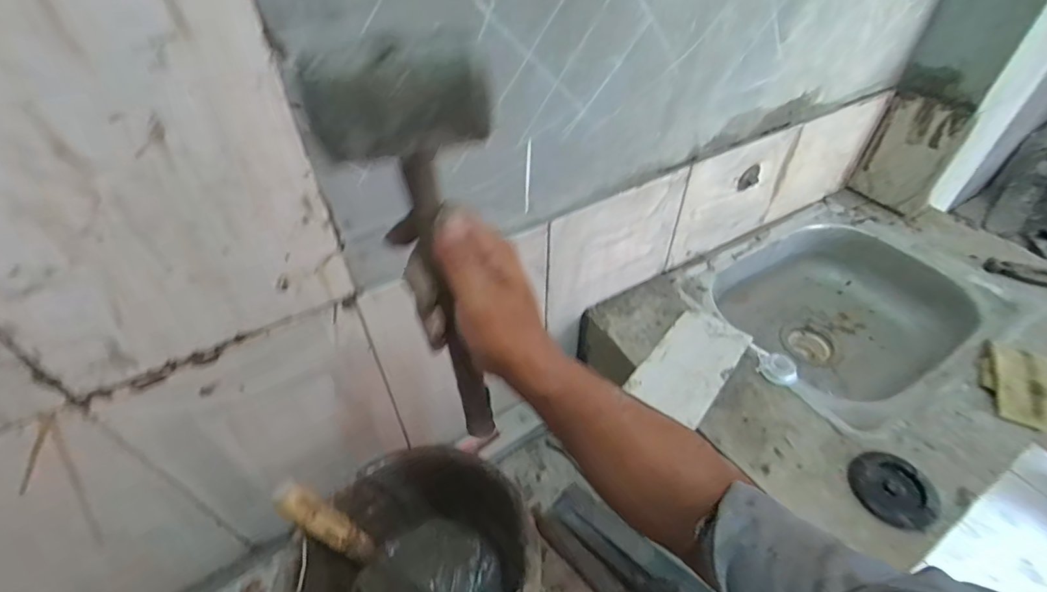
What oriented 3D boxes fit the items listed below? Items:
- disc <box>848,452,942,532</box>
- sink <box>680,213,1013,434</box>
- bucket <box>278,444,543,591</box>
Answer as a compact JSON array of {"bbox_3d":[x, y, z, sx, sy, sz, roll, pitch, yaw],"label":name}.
[{"bbox_3d":[0.439,0.229,0.571,0.092,0.011,0.089,0,46,0],"label":"disc"},{"bbox_3d":[0.544,0.058,0.891,0.469,0.208,0.376,-24,51,-22],"label":"sink"},{"bbox_3d":[-0.118,0.359,0.584,0.255,0.212,0.256,0,46,0],"label":"bucket"}]

